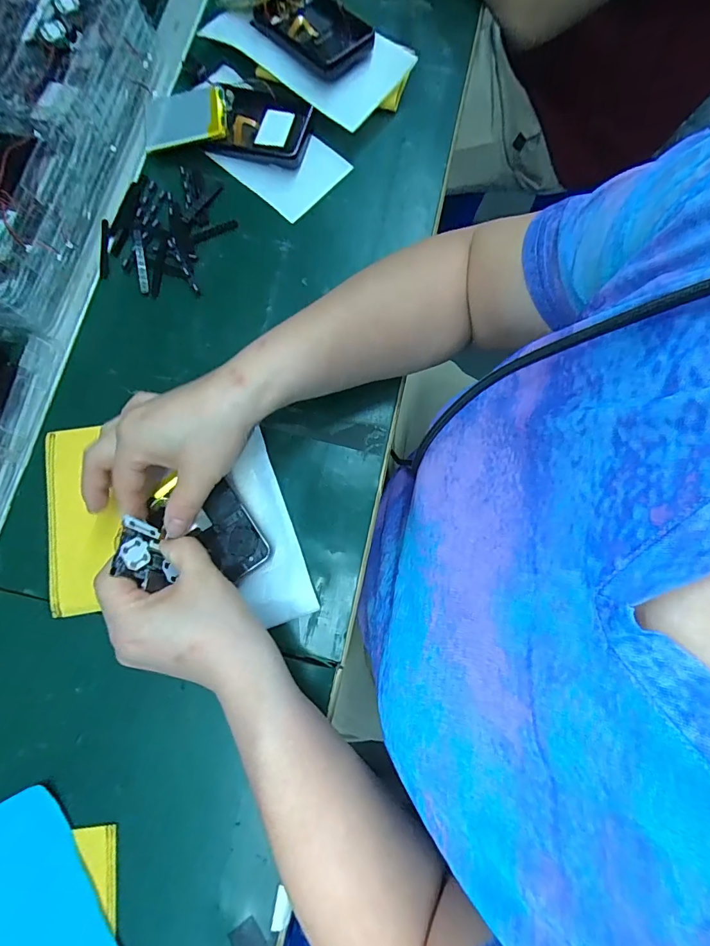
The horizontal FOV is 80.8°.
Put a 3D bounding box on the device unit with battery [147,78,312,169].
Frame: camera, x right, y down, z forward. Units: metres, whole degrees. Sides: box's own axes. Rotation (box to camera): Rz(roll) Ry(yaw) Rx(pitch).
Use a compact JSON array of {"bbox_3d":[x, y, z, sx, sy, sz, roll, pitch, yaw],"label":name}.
[{"bbox_3d":[-0.127,-0.352,0.413,0.156,0.022,0.083,5,79,1],"label":"device unit with battery"}]

